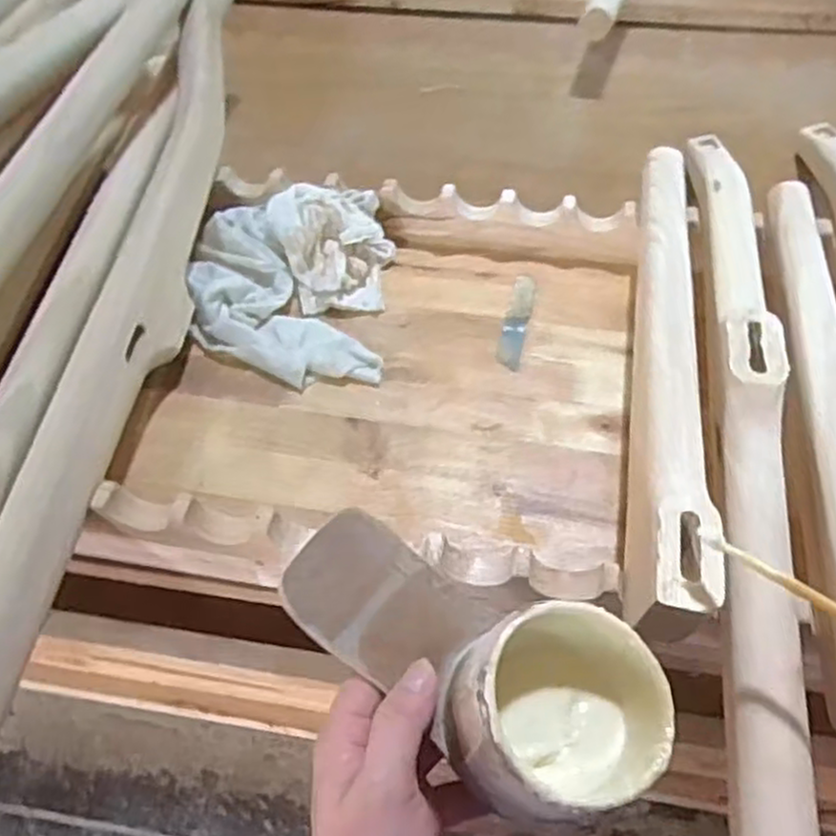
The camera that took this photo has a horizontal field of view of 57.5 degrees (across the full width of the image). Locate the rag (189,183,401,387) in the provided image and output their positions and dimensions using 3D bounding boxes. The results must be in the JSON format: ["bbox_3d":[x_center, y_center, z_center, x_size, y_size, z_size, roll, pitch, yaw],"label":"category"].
[{"bbox_3d":[-0.109,-0.112,0.606,0.169,0.051,0.179,3,52,3],"label":"rag"}]

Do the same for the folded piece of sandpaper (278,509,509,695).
[{"bbox_3d":[-0.015,0.084,0.345,0.088,0.005,0.060,35,56,4],"label":"folded piece of sandpaper"}]

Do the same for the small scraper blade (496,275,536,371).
[{"bbox_3d":[0.079,-0.079,0.607,0.019,0.009,0.099,11,53,10],"label":"small scraper blade"}]

